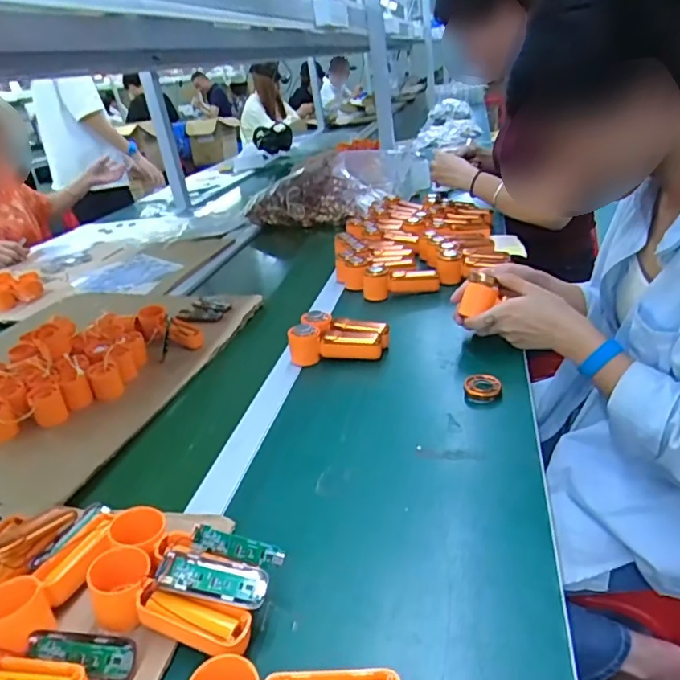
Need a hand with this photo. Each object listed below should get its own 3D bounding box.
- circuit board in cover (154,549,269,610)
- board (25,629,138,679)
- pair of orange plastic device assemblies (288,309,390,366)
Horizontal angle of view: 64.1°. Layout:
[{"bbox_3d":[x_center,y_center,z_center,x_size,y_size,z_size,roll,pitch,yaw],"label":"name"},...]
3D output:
[{"bbox_3d":[-0.094,0.177,0.409,0.082,0.010,0.034,11,29,4],"label":"circuit board in cover"},{"bbox_3d":[-0.182,0.221,0.382,0.078,0.006,0.027,4,62,6],"label":"board"},{"bbox_3d":[0.001,-0.002,0.763,0.132,0.056,0.062,-2,27,10],"label":"pair of orange plastic device assemblies"}]

